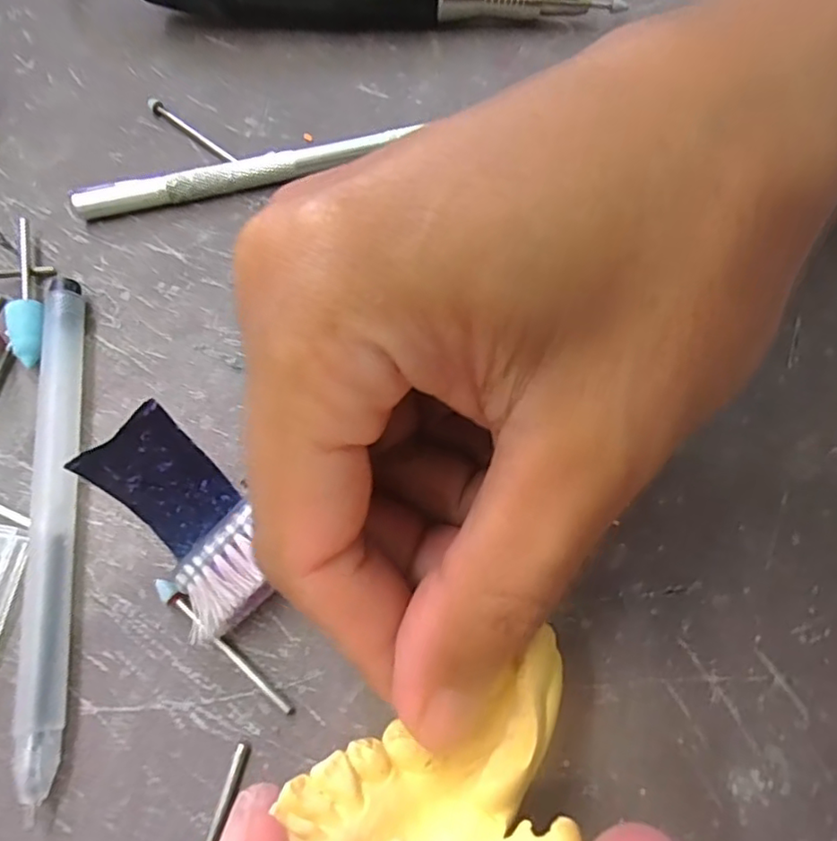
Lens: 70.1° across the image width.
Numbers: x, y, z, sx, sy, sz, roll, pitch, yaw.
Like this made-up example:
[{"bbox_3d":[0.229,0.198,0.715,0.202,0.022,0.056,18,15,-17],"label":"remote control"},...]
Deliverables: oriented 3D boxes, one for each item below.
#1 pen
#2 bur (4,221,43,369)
[{"bbox_3d":[-0.087,0.020,0.144,0.008,0.009,0.124,-10,67,-2],"label":"pen"},{"bbox_3d":[-0.111,-0.035,0.169,0.010,0.009,0.047,-19,68,-6],"label":"bur"}]

